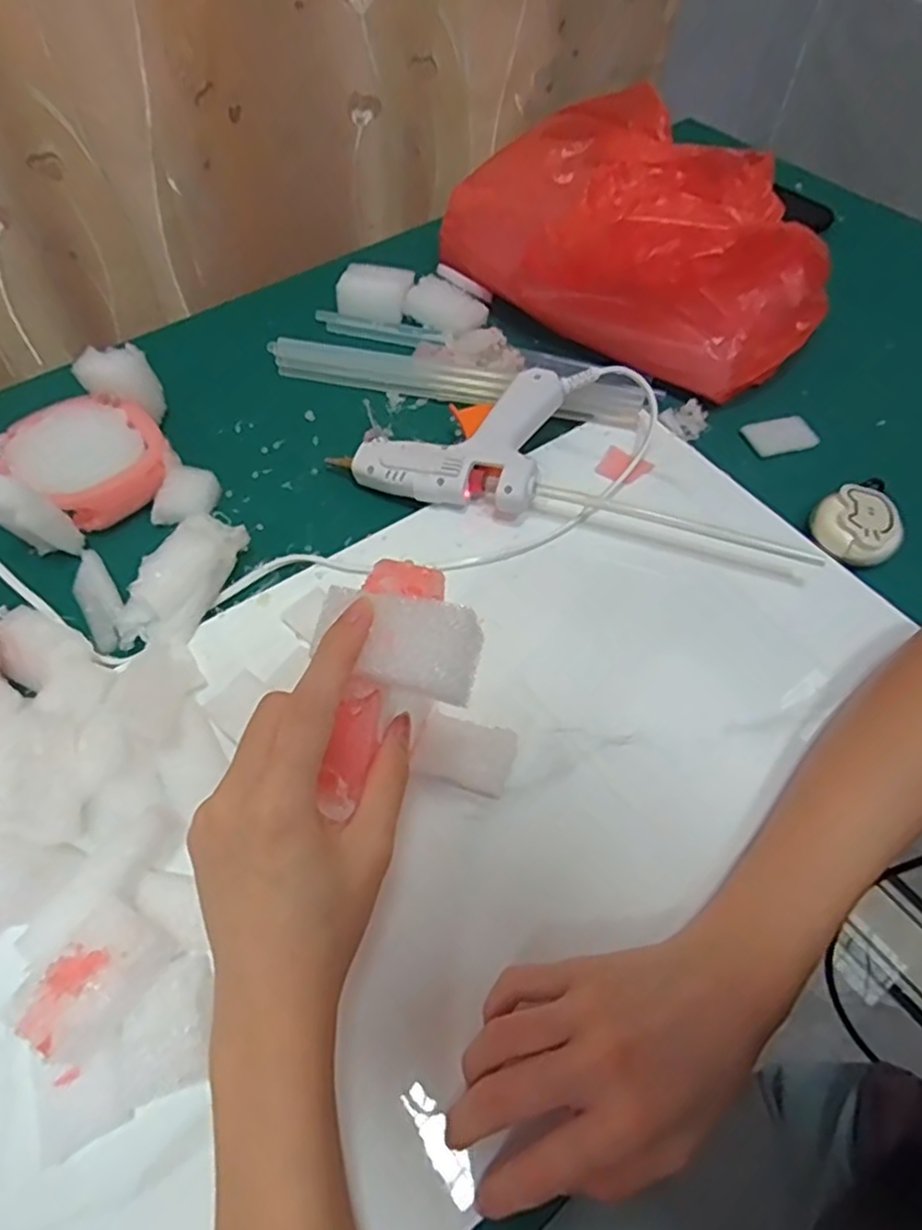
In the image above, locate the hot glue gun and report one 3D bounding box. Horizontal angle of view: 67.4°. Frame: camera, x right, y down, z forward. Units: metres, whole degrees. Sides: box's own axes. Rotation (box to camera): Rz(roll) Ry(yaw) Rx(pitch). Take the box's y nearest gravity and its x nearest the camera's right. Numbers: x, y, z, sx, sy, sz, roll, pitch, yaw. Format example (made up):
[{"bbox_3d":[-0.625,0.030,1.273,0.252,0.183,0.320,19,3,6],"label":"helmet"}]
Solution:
[{"bbox_3d":[-0.005,-0.122,0.451,0.132,0.035,0.109,20,59,9],"label":"hot glue gun"}]

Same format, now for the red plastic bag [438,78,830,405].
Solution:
[{"bbox_3d":[0.122,-0.279,0.510,0.271,0.116,0.154,39,64,19],"label":"red plastic bag"}]

